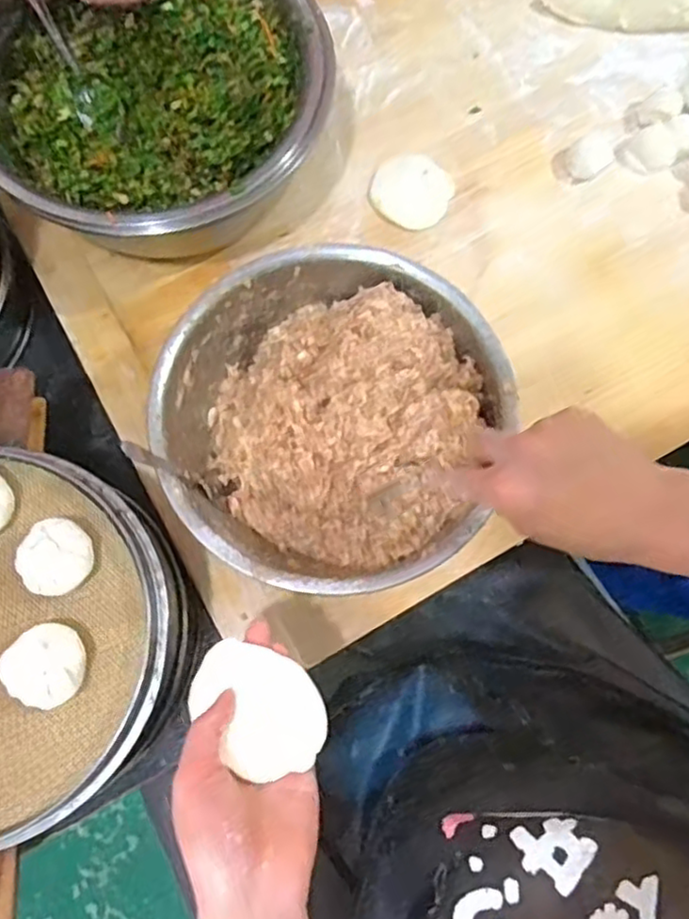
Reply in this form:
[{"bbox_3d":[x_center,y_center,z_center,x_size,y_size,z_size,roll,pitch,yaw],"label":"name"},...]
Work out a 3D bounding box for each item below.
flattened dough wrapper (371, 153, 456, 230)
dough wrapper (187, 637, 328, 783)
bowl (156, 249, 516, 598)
[{"bbox_3d":[0.065,-0.256,0.648,0.074,0.007,0.077,0,75,-2],"label":"flattened dough wrapper"},{"bbox_3d":[-0.050,0.146,0.402,0.085,0.018,0.061,38,77,8],"label":"dough wrapper"},{"bbox_3d":[-0.008,-0.025,0.531,0.247,0.105,0.248,0,75,-2],"label":"bowl"}]

